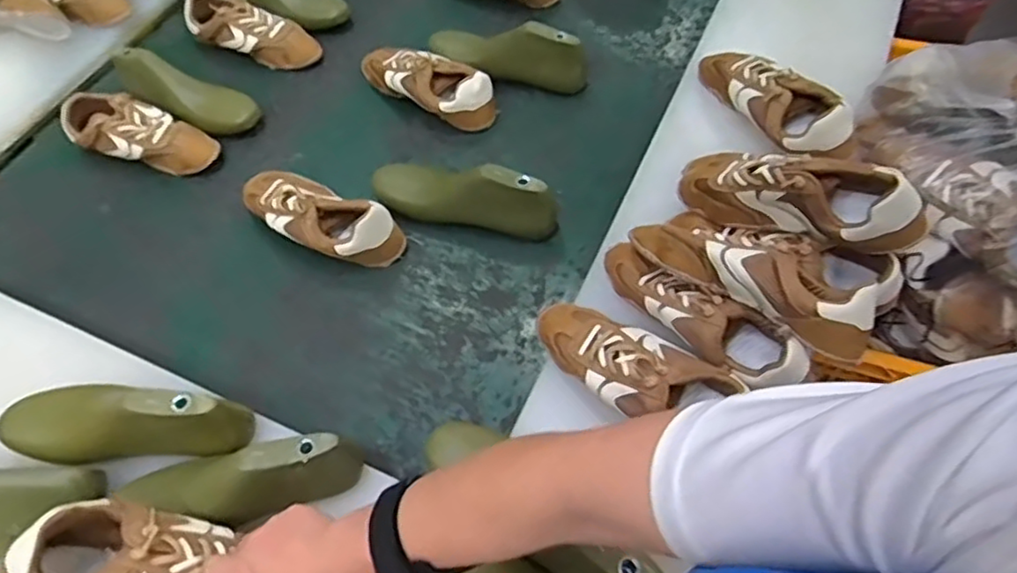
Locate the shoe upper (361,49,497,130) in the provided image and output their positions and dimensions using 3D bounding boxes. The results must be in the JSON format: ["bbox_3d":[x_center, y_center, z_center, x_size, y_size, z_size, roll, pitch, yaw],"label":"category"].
[{"bbox_3d":[-0.123,-0.291,0.930,0.228,0.070,0.074,31,65,20],"label":"shoe upper"}]

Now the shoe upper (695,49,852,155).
[{"bbox_3d":[0.326,-0.242,0.804,0.083,0.074,0.222,-28,61,-13],"label":"shoe upper"}]

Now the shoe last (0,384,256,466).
[{"bbox_3d":[-0.368,0.127,0.627,0.235,0.093,0.075,-3,58,12],"label":"shoe last"}]

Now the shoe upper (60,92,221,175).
[{"bbox_3d":[-0.510,-0.216,0.911,0.228,0.057,0.086,12,60,11],"label":"shoe upper"}]

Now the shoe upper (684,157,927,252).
[{"bbox_3d":[0.284,-0.106,0.666,0.245,0.085,0.087,17,57,34],"label":"shoe upper"}]

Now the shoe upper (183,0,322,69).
[{"bbox_3d":[-0.398,-0.397,1.013,0.215,0.062,0.068,20,62,15],"label":"shoe upper"}]

